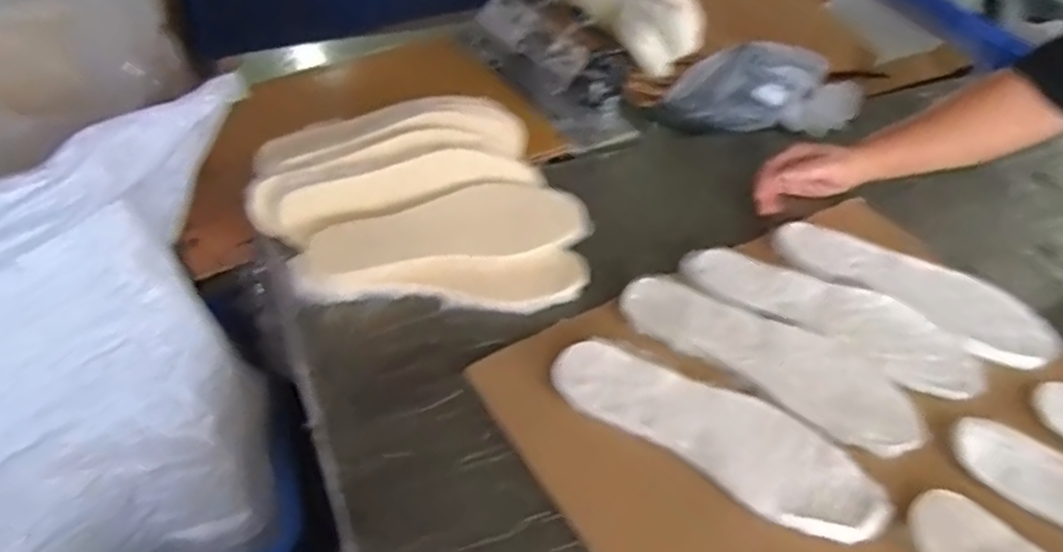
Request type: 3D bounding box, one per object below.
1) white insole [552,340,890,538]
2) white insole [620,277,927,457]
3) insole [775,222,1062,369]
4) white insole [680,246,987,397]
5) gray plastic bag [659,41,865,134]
[{"bbox_3d":[0.157,0.132,0.633,0.282,0.017,0.095,27,49,21],"label":"white insole"},{"bbox_3d":[0.225,0.070,0.690,0.280,0.019,0.098,28,50,22],"label":"white insole"},{"bbox_3d":[0.391,0.011,0.754,0.277,0.010,0.086,26,49,21],"label":"insole"},{"bbox_3d":[0.296,0.034,0.735,0.289,0.005,0.096,22,48,17],"label":"white insole"},{"bbox_3d":[0.311,-0.240,0.985,0.251,0.129,0.065,8,45,5],"label":"gray plastic bag"}]

